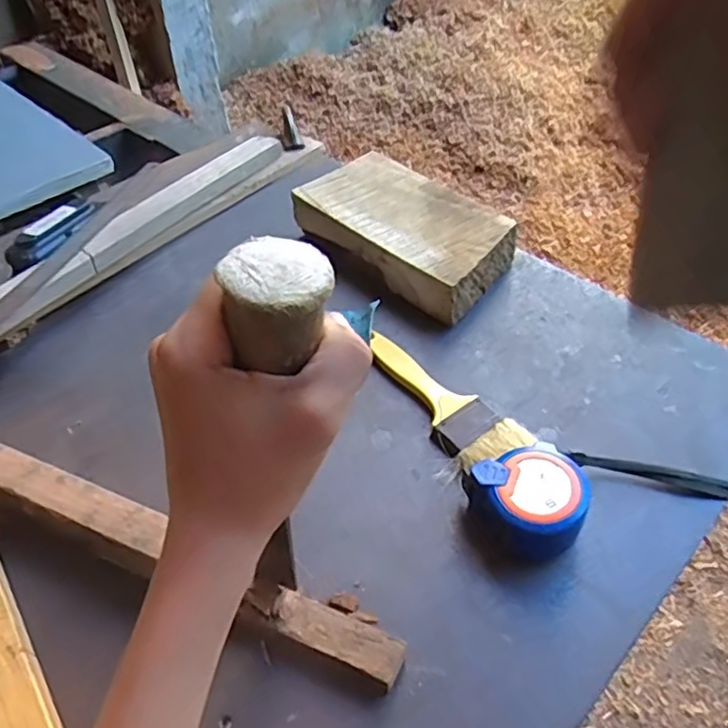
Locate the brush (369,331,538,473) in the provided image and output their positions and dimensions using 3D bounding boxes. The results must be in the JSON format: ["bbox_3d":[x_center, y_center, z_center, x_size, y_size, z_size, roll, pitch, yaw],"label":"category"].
[{"bbox_3d":[0.051,0.024,0.467,0.054,0.016,0.148,-32,55,-24],"label":"brush"}]

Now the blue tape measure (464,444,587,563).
[{"bbox_3d":[0.101,0.084,0.388,0.061,0.046,0.056,-1,48,1],"label":"blue tape measure"}]

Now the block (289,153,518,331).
[{"bbox_3d":[0.039,-0.126,0.583,0.200,0.040,0.117,35,58,29],"label":"block"}]

